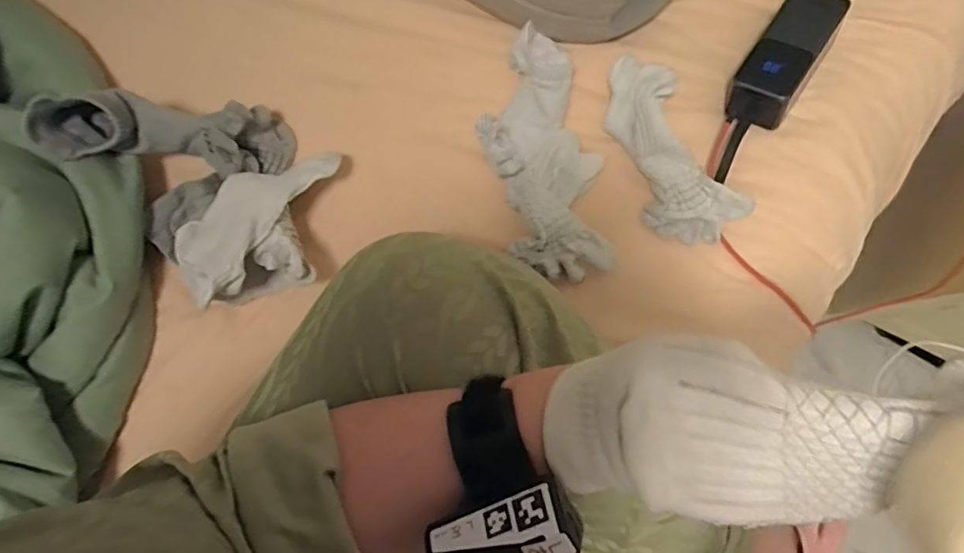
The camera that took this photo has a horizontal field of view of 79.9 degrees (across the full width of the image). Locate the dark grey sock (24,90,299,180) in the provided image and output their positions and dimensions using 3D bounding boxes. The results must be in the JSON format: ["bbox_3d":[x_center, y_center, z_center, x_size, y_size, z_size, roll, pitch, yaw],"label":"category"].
[{"bbox_3d":[-0.274,-0.127,0.515,0.204,0.081,0.070,2,79,-23],"label":"dark grey sock"}]

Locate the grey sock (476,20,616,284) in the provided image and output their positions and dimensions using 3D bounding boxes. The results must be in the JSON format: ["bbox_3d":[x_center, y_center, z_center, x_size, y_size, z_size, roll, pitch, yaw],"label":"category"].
[{"bbox_3d":[0.054,-0.113,0.523,0.104,0.040,0.232,-8,80,-1],"label":"grey sock"}]

